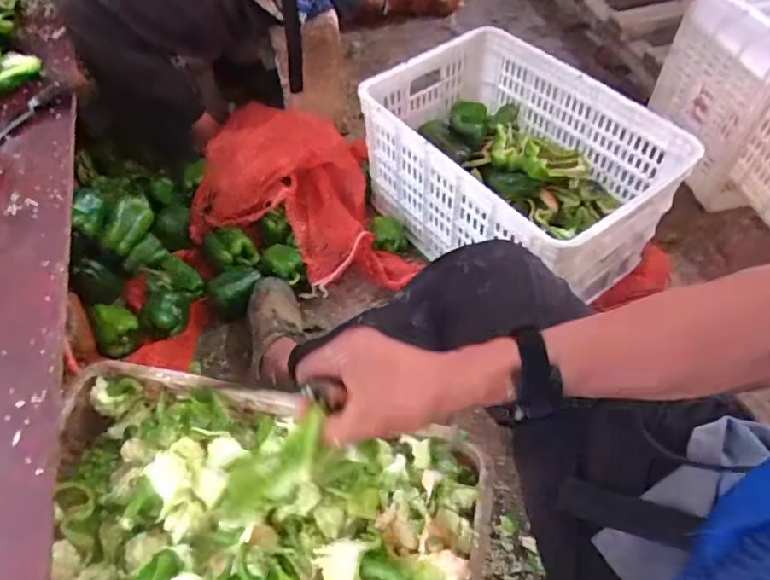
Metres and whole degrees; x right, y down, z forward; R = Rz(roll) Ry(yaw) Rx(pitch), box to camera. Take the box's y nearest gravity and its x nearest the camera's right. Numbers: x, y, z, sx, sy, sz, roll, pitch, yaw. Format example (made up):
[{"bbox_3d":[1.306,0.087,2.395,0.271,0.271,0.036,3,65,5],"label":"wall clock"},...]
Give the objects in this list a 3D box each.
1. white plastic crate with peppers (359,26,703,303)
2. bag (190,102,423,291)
[{"bbox_3d":[0.233,-0.236,1.011,0.338,0.259,0.534,-32,60,-18],"label":"white plastic crate with peppers"},{"bbox_3d":[-0.141,-0.218,1.098,0.502,0.155,0.367,14,57,12],"label":"bag"}]

